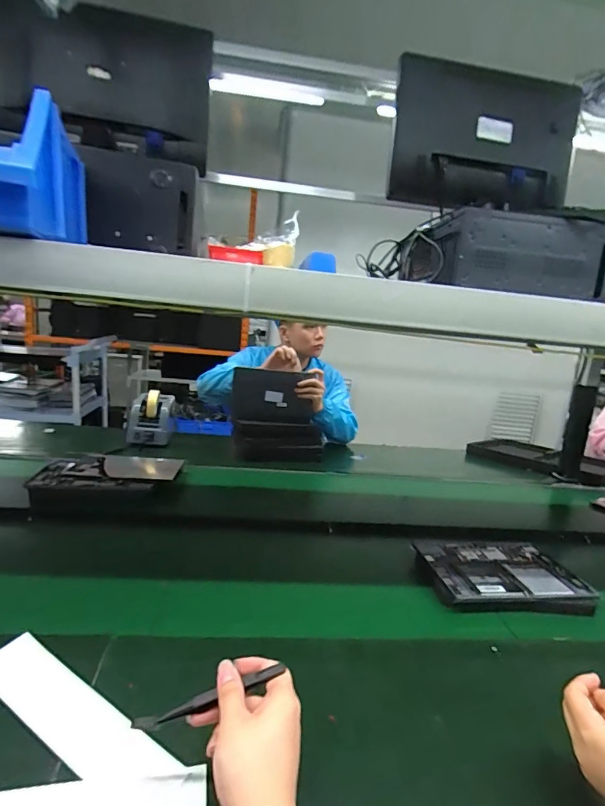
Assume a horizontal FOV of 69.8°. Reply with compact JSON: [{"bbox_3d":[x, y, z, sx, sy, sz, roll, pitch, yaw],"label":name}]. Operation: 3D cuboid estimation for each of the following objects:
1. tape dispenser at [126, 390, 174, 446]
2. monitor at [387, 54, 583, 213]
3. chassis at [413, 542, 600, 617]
[{"bbox_3d":[-0.476,0.042,1.355,0.128,0.145,0.146,3,11,-12],"label":"tape dispenser"},{"bbox_3d":[0.404,-0.574,0.960,0.403,0.244,0.124,6,11,1],"label":"monitor"},{"bbox_3d":[0.338,0.298,0.743,0.265,0.027,0.177,3,11,-11],"label":"chassis"}]

